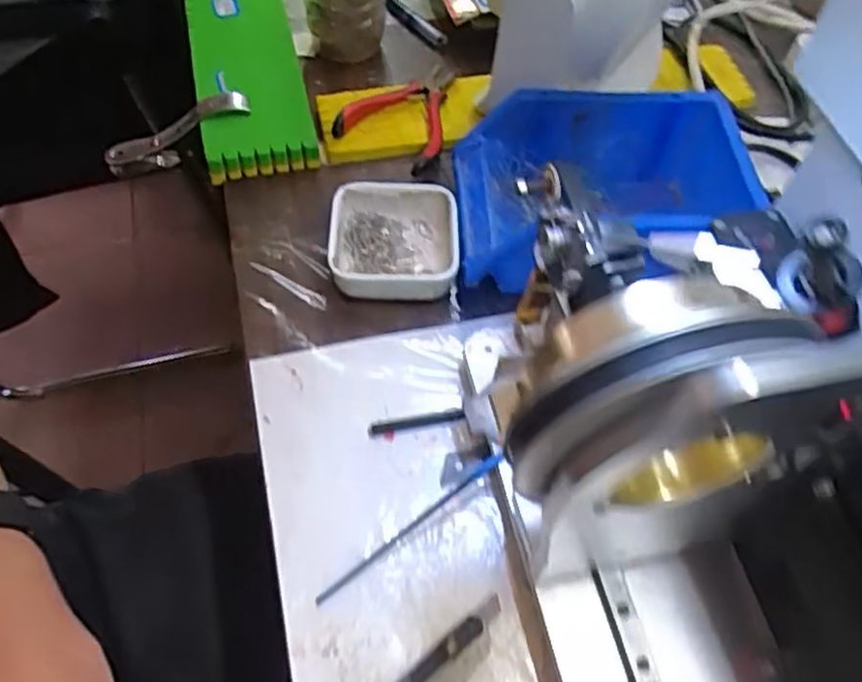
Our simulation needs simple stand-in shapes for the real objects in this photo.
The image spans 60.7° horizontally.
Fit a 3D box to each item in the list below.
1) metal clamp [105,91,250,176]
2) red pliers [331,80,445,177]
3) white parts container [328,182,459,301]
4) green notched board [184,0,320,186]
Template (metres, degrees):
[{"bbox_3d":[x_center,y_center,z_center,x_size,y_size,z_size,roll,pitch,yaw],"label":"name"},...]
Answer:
[{"bbox_3d":[-0.193,-0.157,0.569,0.119,0.039,0.022,-26,58,10],"label":"metal clamp"},{"bbox_3d":[-0.032,-0.169,0.564,0.082,0.014,0.097,5,57,1],"label":"red pliers"},{"bbox_3d":[-0.025,-0.066,0.491,0.085,0.031,0.087,4,57,1],"label":"white parts container"},{"bbox_3d":[-0.168,-0.280,0.635,0.080,0.026,0.381,-7,54,-15],"label":"green notched board"}]

